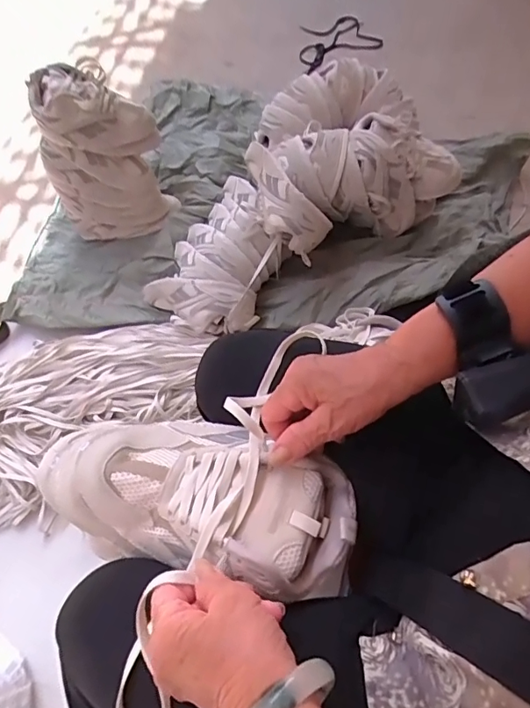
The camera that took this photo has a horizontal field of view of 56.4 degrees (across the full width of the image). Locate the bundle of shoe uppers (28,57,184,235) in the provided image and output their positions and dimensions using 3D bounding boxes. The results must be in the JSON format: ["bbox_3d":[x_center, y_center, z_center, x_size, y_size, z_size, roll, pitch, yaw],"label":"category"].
[{"bbox_3d":[-0.316,-0.387,0.976,0.204,0.299,0.130,7,61,4],"label":"bundle of shoe uppers"}]

